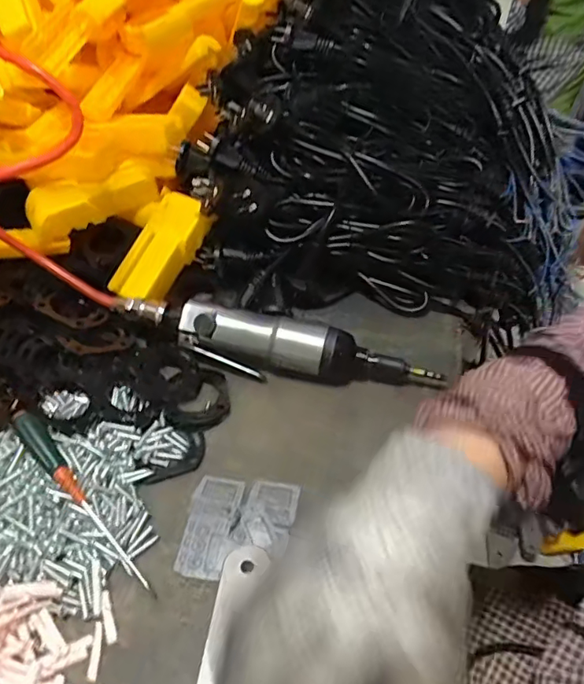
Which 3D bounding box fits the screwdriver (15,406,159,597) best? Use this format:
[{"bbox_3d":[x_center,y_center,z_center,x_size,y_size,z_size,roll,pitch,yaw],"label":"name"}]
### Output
[{"bbox_3d":[-0.135,0.102,0.344,0.015,0.010,0.146,-36,77,-30],"label":"screwdriver"}]

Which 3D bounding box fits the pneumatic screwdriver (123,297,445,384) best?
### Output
[{"bbox_3d":[-0.015,0.001,0.437,0.258,0.039,0.046,13,48,10],"label":"pneumatic screwdriver"}]

